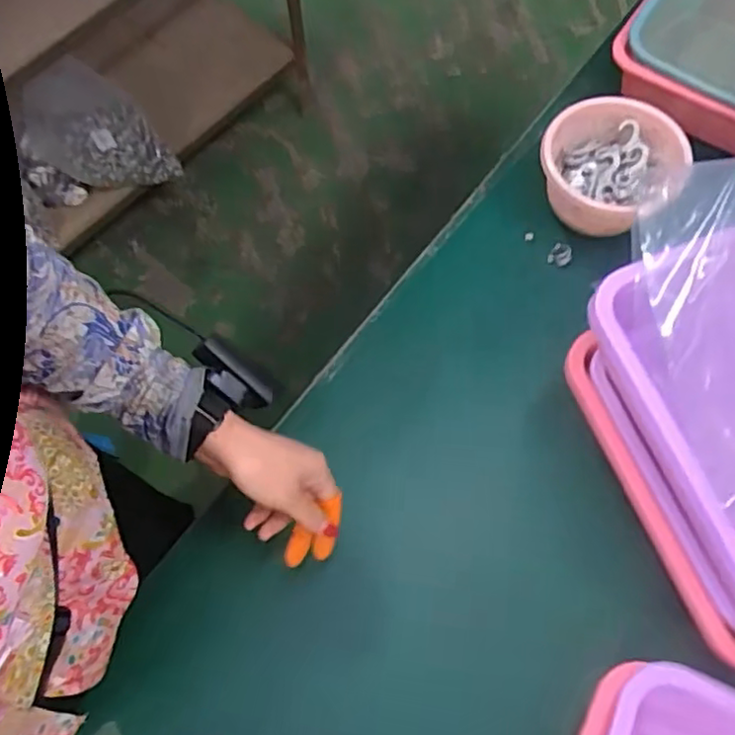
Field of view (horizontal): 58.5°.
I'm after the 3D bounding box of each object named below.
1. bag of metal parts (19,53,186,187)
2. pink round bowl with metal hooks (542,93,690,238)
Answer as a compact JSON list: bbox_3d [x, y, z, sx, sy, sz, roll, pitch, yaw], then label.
[{"bbox_3d":[-0.585,-0.501,1.391,0.250,0.236,0.191,-35,69,-12],"label":"bag of metal parts"},{"bbox_3d":[0.269,-0.221,0.726,0.146,0.103,0.160,-1,66,2],"label":"pink round bowl with metal hooks"}]

